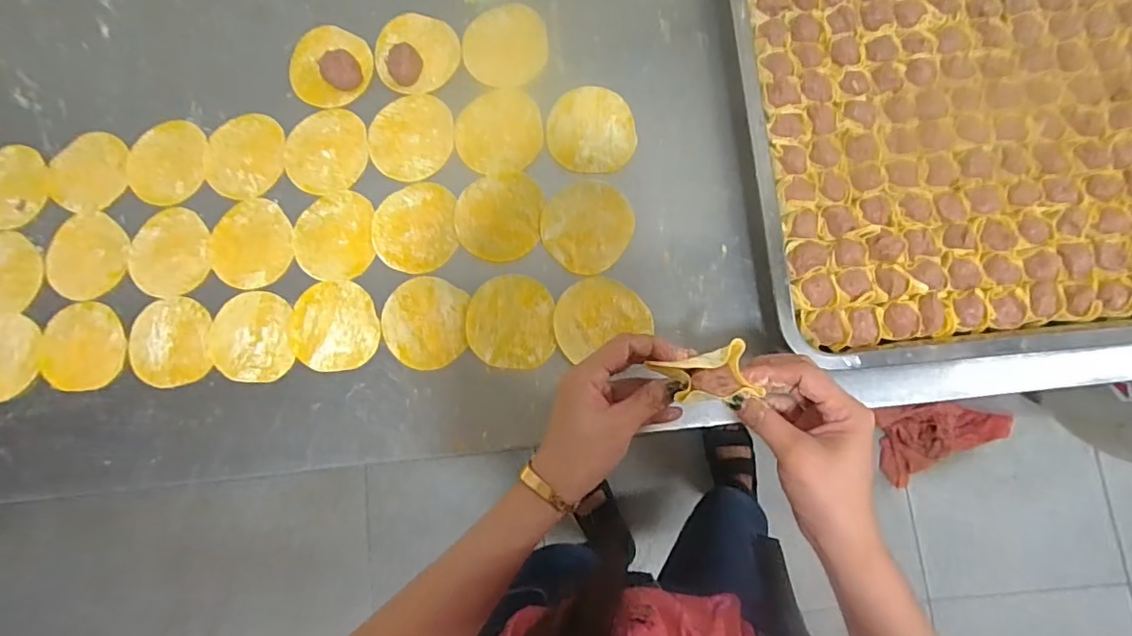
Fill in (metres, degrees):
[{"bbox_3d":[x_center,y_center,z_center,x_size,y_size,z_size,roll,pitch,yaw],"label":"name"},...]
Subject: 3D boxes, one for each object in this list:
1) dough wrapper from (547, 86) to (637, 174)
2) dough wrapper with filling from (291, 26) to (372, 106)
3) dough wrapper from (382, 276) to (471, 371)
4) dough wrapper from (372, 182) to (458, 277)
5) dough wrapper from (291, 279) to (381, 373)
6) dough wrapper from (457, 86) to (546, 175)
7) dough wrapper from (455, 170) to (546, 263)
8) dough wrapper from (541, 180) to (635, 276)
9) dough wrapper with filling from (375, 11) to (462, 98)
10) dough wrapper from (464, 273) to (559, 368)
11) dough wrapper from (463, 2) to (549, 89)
[{"bbox_3d":[0.023,-0.174,0.506,0.077,0.004,0.081,-6,82,3],"label":"dough wrapper"},{"bbox_3d":[-0.233,-0.249,0.536,0.079,0.012,0.084,0,82,3],"label":"dough wrapper with filling"},{"bbox_3d":[-0.126,0.004,0.491,0.076,0.004,0.080,1,83,3],"label":"dough wrapper"},{"bbox_3d":[-0.139,-0.084,0.507,0.075,0.004,0.083,-3,82,3],"label":"dough wrapper"},{"bbox_3d":[-0.210,0.007,0.499,0.077,0.004,0.081,-11,81,0],"label":"dough wrapper"},{"bbox_3d":[-0.062,-0.175,0.511,0.079,0.004,0.080,-5,82,3],"label":"dough wrapper"},{"bbox_3d":[-0.061,-0.094,0.500,0.077,0.004,0.082,7,83,4],"label":"dough wrapper"},{"bbox_3d":[0.019,-0.083,0.493,0.079,0.004,0.081,0,82,3],"label":"dough wrapper"},{"bbox_3d":[-0.145,-0.259,0.529,0.078,0.012,0.084,0,82,3],"label":"dough wrapper with filling"},{"bbox_3d":[-0.048,0.003,0.485,0.076,0.004,0.081,-3,82,3],"label":"dough wrapper"},{"bbox_3d":[-0.057,-0.261,0.526,0.079,0.004,0.088,1,79,4],"label":"dough wrapper"}]

